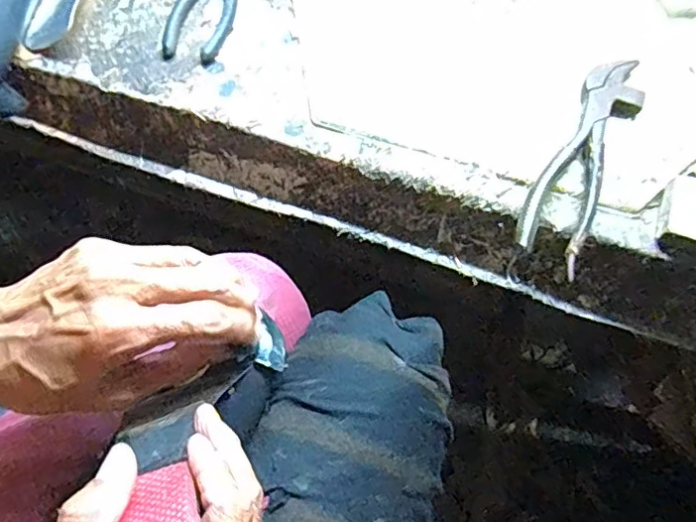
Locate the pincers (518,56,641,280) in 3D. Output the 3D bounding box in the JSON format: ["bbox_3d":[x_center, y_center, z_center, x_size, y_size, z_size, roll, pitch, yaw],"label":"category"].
[{"bbox_3d":[0.169,-0.076,0.407,0.045,0.020,0.186,27,71,10],"label":"pincers"}]

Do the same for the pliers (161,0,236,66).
[{"bbox_3d":[-0.117,-0.229,0.481,0.050,0.009,0.148,9,69,3],"label":"pliers"}]

